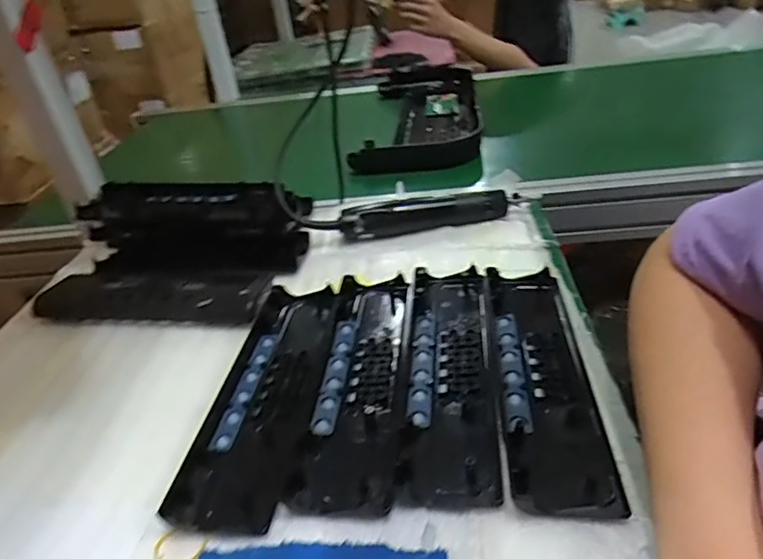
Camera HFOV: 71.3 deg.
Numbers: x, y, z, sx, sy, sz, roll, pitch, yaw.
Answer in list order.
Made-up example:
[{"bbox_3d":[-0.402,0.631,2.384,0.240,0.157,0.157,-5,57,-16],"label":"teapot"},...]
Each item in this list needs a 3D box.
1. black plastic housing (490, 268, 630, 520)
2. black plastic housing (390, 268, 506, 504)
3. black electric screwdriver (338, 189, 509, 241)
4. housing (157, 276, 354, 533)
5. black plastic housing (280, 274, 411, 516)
[{"bbox_3d":[0.123,0.065,0.411,0.065,0.014,0.255,-1,34,8],"label":"black plastic housing"},{"bbox_3d":[0.053,0.064,0.424,0.075,0.014,0.247,1,34,10],"label":"black plastic housing"},{"bbox_3d":[0.050,-0.077,0.626,0.195,0.036,0.029,-8,34,-3],"label":"black electric screwdriver"},{"bbox_3d":[-0.088,0.081,0.429,0.076,0.019,0.252,1,34,10],"label":"housing"},{"bbox_3d":[-0.017,0.074,0.430,0.069,0.013,0.246,-1,34,7],"label":"black plastic housing"}]

